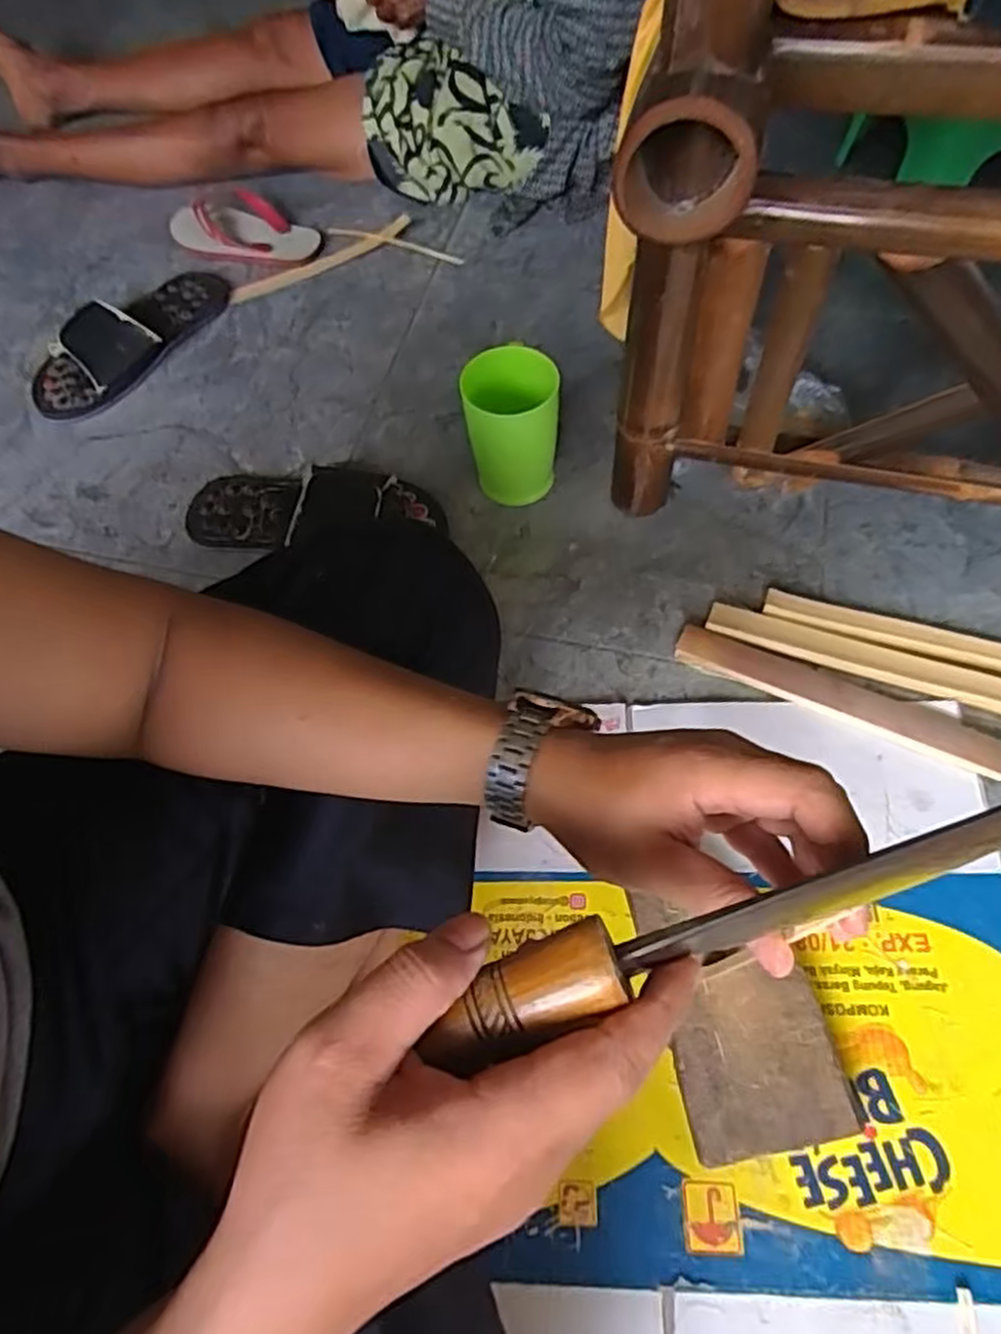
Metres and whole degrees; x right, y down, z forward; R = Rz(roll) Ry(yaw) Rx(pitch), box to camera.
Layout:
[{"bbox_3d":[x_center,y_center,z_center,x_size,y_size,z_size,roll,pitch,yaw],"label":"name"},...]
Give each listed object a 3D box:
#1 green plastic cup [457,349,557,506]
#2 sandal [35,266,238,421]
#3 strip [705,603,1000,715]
[{"bbox_3d":[0.011,-0.231,0.711,0.088,0.133,0.082,-1,62,3],"label":"green plastic cup"},{"bbox_3d":[-0.448,-0.412,0.887,0.125,0.054,0.288,34,69,19],"label":"sandal"},{"bbox_3d":[0.318,-0.004,0.639,0.270,0.014,0.033,17,65,12],"label":"strip"}]

